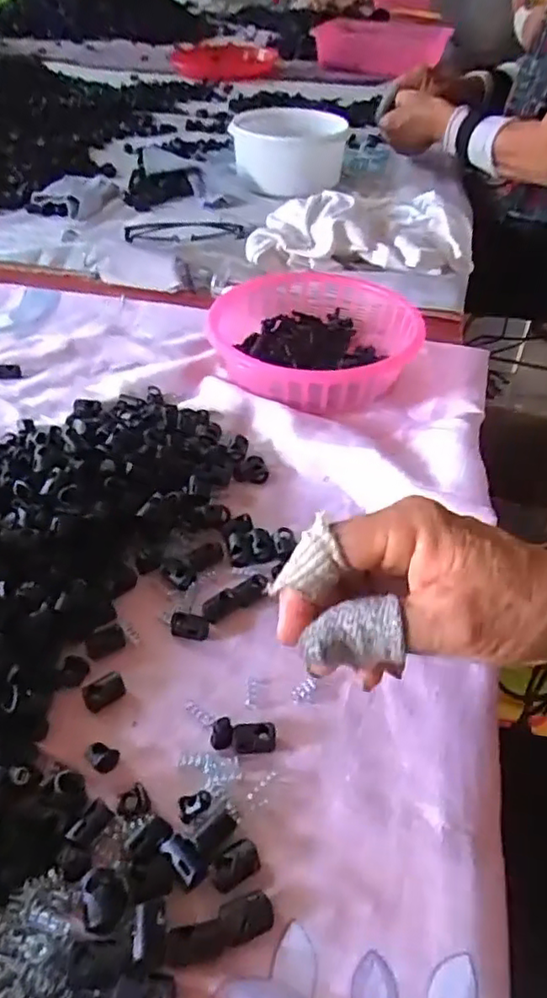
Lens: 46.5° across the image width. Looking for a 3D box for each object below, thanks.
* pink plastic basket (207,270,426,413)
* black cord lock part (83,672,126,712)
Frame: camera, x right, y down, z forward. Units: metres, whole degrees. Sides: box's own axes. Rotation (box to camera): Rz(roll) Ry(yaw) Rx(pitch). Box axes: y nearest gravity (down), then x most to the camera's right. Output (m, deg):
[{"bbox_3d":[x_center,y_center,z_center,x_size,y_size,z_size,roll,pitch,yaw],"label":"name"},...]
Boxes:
[{"bbox_3d":[0.028,-0.135,0.532,0.162,0.047,0.179,13,44,12],"label":"pink plastic basket"},{"bbox_3d":[-0.083,0.093,0.311,0.019,0.009,0.011,-28,50,-27],"label":"black cord lock part"}]

